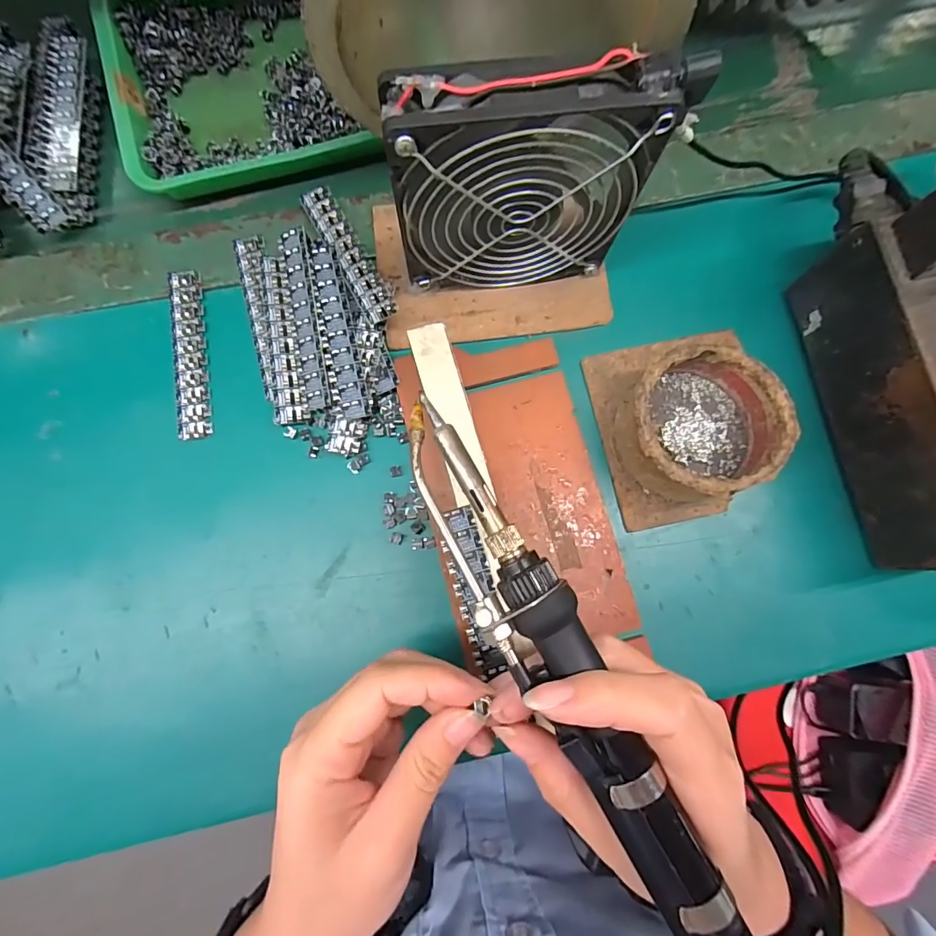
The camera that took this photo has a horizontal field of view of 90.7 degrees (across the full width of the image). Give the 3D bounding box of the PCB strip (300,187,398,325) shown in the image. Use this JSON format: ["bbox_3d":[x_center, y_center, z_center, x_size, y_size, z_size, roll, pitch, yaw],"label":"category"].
[{"bbox_3d":[-0.074,-0.133,0.285,0.020,0.005,0.105,-30,75,-6],"label":"PCB strip"}]

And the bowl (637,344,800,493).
[{"bbox_3d":[0.130,-0.024,0.261,0.079,0.042,0.077,0,82,-1],"label":"bowl"}]

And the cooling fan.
[{"bbox_3d":[0.028,-0.135,0.234,0.125,0.128,0.030,-6,82,-2],"label":"cooling fan"}]

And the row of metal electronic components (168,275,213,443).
[{"bbox_3d":[-0.171,-0.071,0.285,0.019,0.004,0.107,-8,82,-2],"label":"row of metal electronic components"}]

